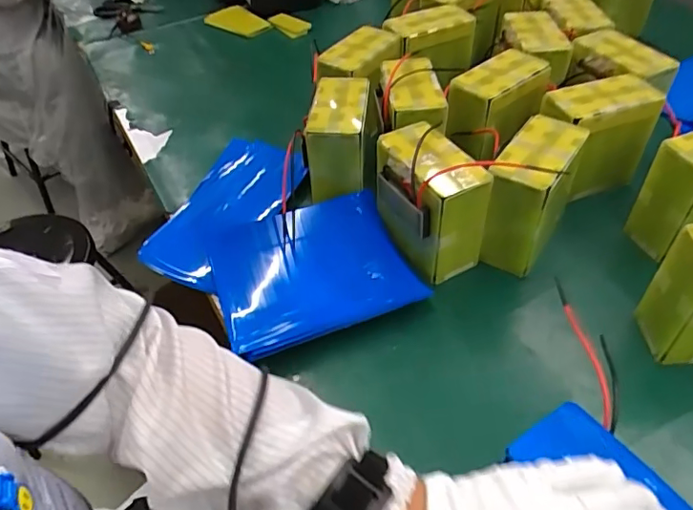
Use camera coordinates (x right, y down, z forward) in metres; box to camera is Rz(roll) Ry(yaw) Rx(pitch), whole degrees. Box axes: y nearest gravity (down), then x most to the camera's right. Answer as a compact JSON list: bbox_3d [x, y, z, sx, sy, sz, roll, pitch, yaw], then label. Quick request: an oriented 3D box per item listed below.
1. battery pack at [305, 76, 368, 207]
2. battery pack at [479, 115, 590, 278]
[{"bbox_3d":[-0.009,-0.166,0.758,0.076,0.116,0.143,3,47,6],"label":"battery pack"},{"bbox_3d":[0.233,-0.078,0.669,0.082,0.145,0.150,23,52,23],"label":"battery pack"}]

